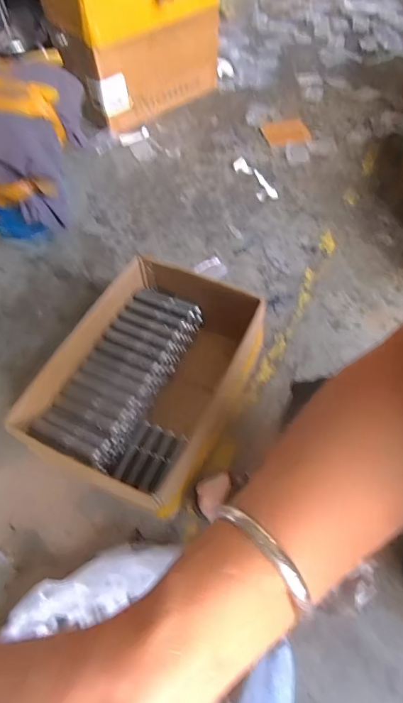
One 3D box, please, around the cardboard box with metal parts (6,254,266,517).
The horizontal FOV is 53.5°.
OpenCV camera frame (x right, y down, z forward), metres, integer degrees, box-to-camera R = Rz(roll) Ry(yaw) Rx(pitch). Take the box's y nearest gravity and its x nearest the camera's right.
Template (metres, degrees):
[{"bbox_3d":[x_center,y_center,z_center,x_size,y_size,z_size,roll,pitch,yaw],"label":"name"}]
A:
[{"bbox_3d":[-0.094,0.060,0.754,0.309,0.181,0.413,23,62,14],"label":"cardboard box with metal parts"}]

